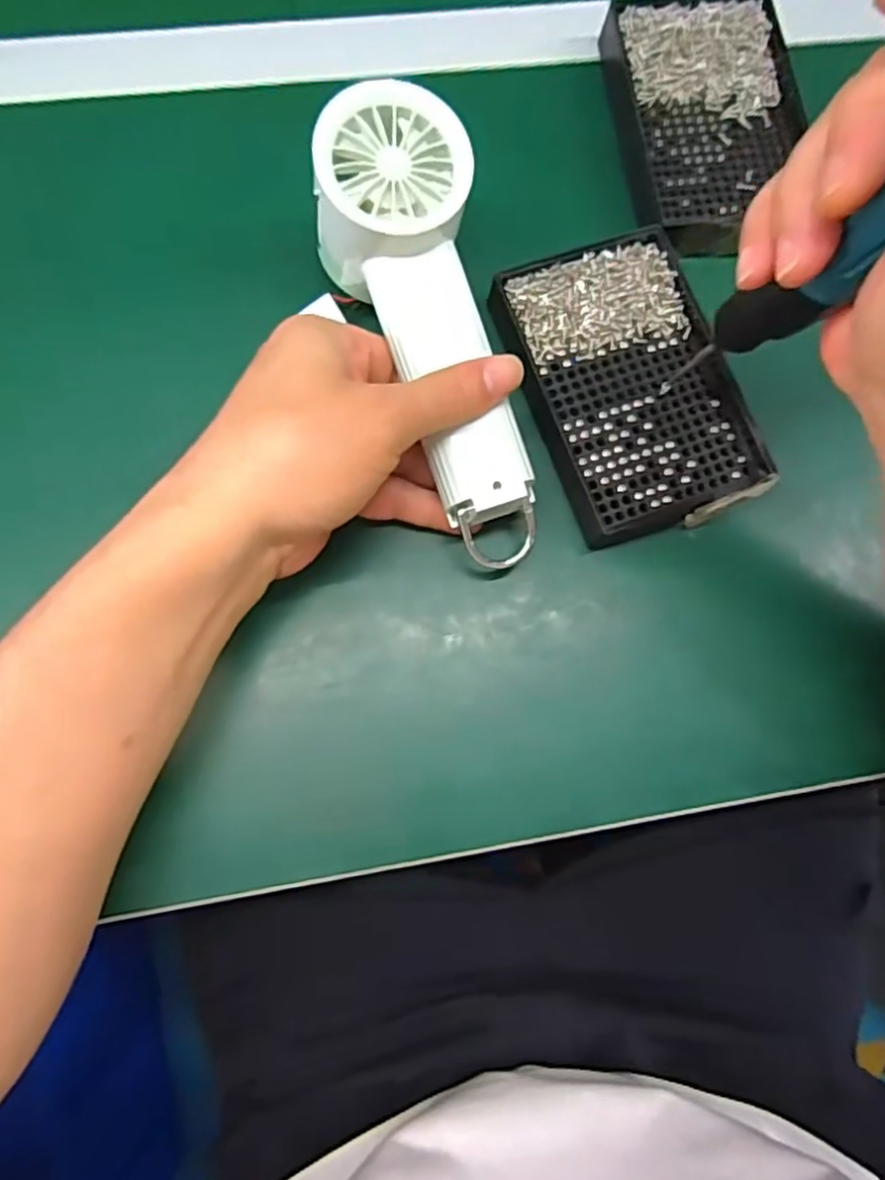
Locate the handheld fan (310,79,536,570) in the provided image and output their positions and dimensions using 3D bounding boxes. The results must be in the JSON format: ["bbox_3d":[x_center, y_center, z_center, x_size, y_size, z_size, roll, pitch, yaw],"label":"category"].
[{"bbox_3d":[-0.004,-0.105,0.293,0.061,0.051,0.193,-17,93,-6],"label":"handheld fan"}]

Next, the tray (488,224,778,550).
[{"bbox_3d":[0.089,-0.097,0.320,0.092,0.021,0.139,-20,85,-6],"label":"tray"}]

